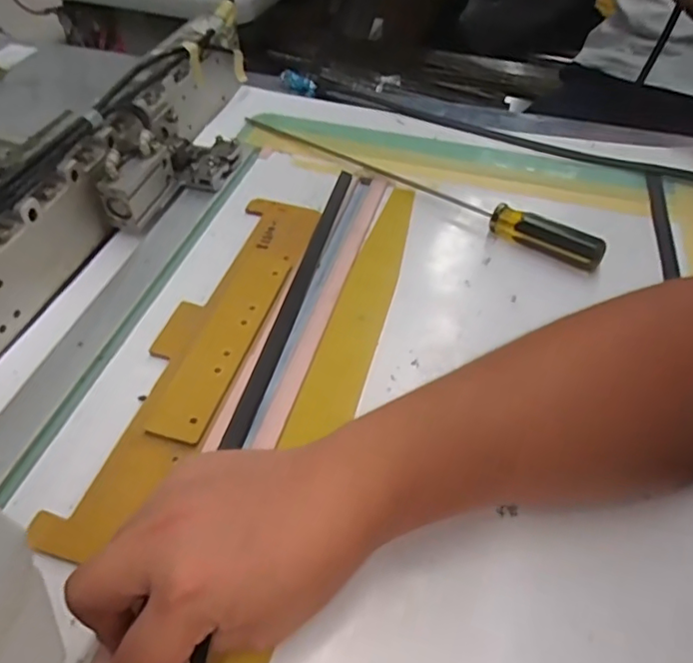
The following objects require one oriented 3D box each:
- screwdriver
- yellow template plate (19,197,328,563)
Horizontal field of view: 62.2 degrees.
[{"bbox_3d":[0.057,-0.146,0.531,0.370,0.027,0.028,31,54,23],"label":"screwdriver"},{"bbox_3d":[-0.097,0.002,0.404,0.063,0.004,0.322,13,49,9],"label":"yellow template plate"}]

